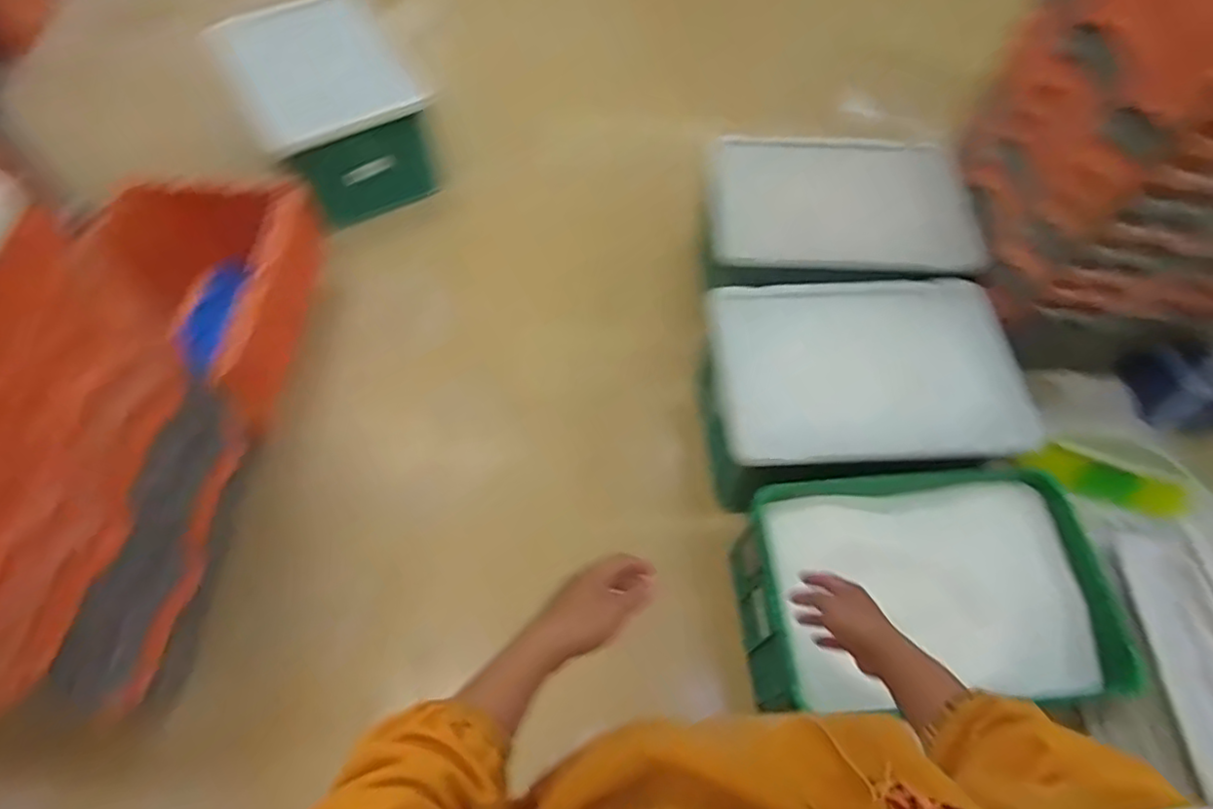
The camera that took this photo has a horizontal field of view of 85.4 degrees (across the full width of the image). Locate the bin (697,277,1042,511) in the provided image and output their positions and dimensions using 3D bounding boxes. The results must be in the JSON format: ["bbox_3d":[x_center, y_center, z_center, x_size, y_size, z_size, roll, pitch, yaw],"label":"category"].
[{"bbox_3d":[0.589,-0.040,1.560,0.694,0.314,0.432,-6,61,-5],"label":"bin"}]

